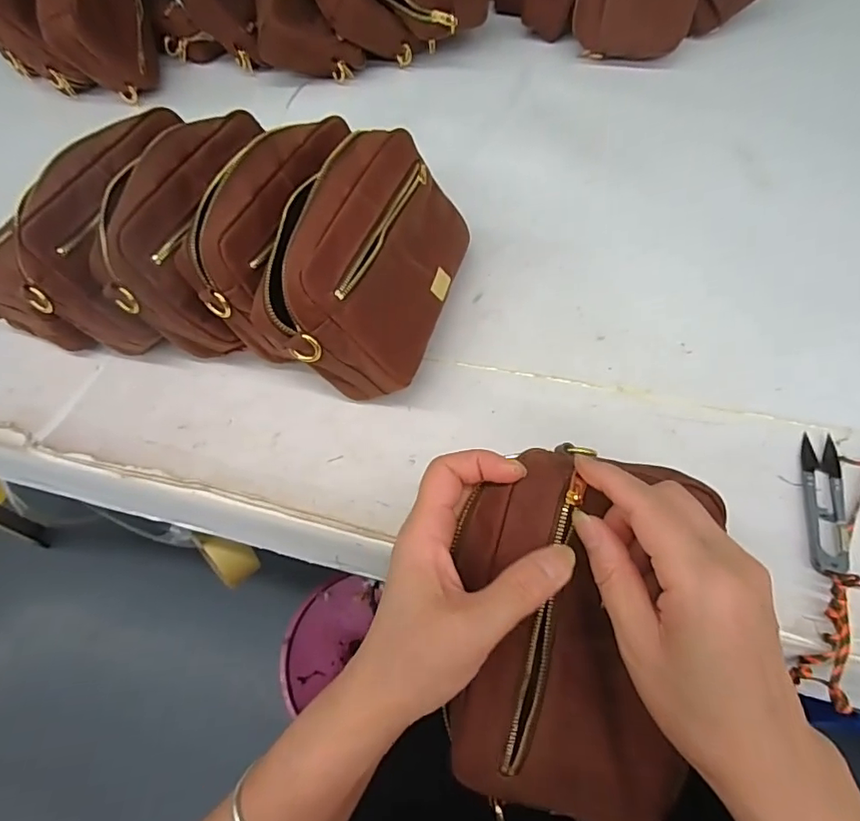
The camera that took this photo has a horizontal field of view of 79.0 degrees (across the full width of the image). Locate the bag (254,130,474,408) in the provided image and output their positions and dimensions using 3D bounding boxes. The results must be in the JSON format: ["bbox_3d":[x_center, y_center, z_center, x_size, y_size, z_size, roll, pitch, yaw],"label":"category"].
[{"bbox_3d":[-0.045,-0.115,0.398,0.065,0.139,0.198,-8,56,44],"label":"bag"}]

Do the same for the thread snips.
[{"bbox_3d":[0.255,0.057,0.336,0.023,0.010,0.100,13,58,12],"label":"thread snips"}]

